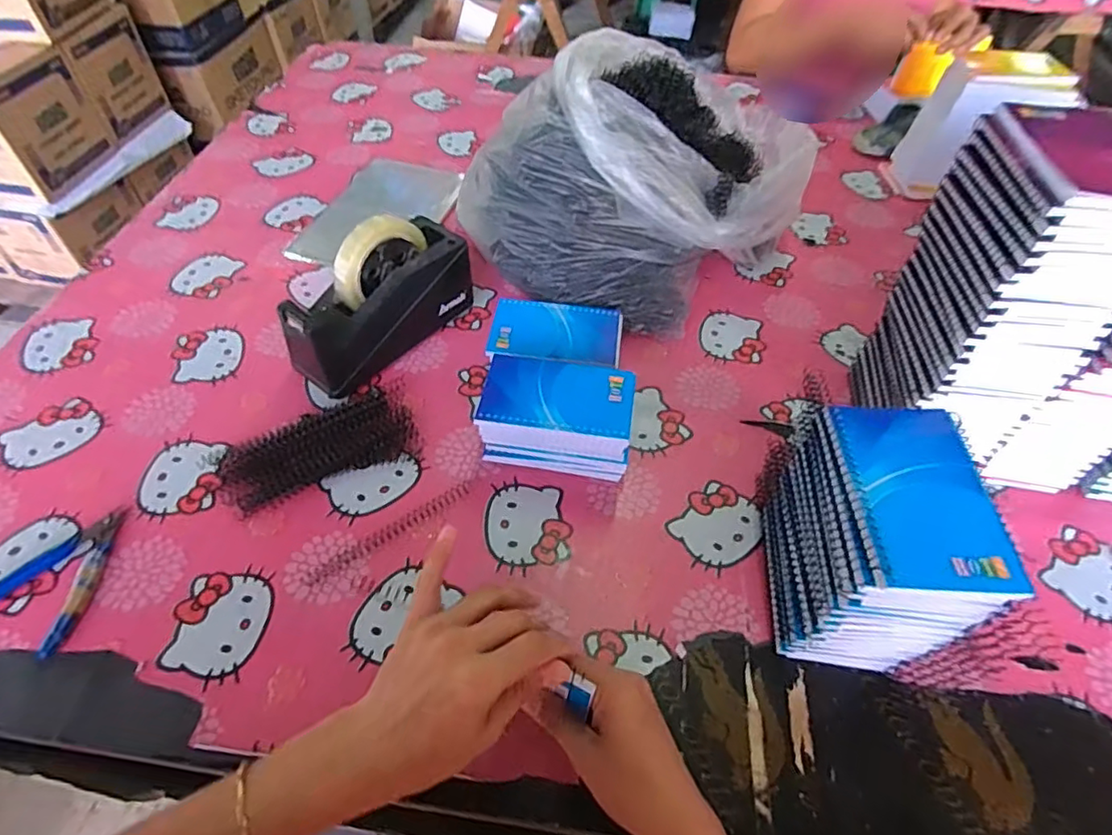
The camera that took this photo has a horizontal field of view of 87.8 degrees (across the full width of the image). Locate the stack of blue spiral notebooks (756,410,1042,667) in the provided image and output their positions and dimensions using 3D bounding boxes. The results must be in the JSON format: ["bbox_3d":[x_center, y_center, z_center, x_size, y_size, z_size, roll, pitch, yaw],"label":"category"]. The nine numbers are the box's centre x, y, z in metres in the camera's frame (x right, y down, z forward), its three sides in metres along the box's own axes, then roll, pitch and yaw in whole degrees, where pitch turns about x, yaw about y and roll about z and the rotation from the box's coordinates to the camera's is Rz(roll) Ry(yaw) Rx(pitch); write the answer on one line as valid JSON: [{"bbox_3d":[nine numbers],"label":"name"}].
[{"bbox_3d":[0.223,0.093,0.420,0.093,0.163,0.133,6,51,3],"label":"stack of blue spiral notebooks"}]

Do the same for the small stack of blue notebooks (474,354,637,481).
[{"bbox_3d":[0.002,0.003,0.536,0.133,0.077,0.085,8,51,5],"label":"small stack of blue notebooks"}]

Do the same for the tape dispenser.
[{"bbox_3d":[-0.180,-0.125,0.597,0.063,0.124,0.201,33,57,23],"label":"tape dispenser"}]

